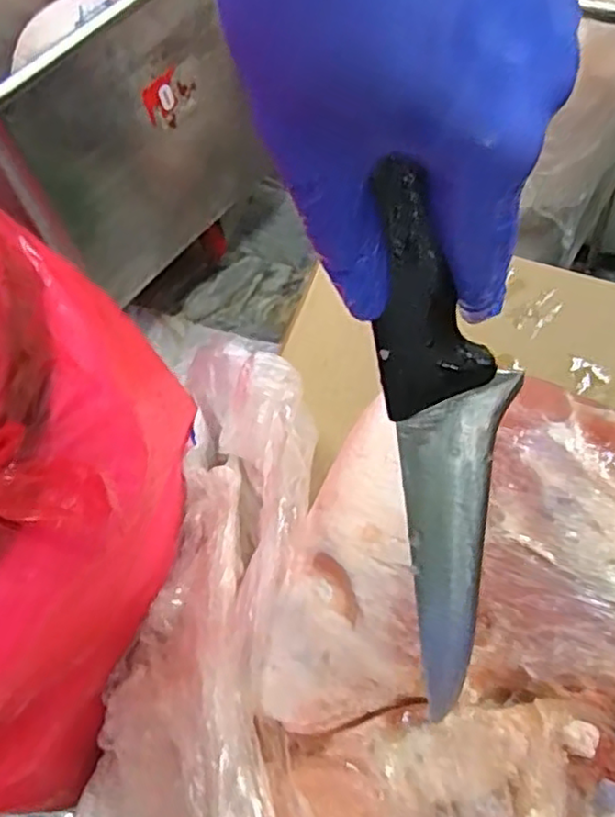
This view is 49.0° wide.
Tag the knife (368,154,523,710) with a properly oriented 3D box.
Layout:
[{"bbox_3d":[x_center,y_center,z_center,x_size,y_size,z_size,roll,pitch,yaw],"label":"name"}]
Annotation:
[{"bbox_3d":[0.057,0.039,0.259,0.040,0.269,0.024,-14,35,-5],"label":"knife"}]

